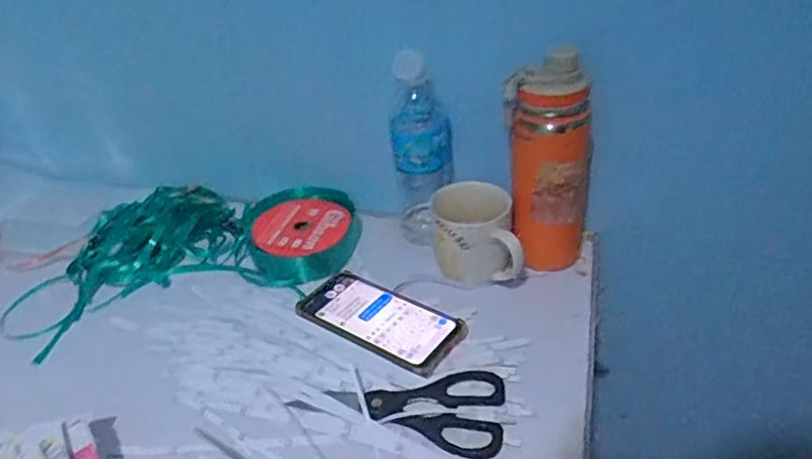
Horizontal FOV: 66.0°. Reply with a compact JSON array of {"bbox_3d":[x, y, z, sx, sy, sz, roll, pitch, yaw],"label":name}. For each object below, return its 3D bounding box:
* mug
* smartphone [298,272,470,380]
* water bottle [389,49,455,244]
[{"bbox_3d":[0.077,0.003,0.667,0.095,0.091,0.078,3,38,11],"label":"mug"},{"bbox_3d":[-0.027,0.087,0.632,0.170,0.010,0.082,21,44,30],"label":"smartphone"},{"bbox_3d":[0.018,-0.085,0.689,0.069,0.212,0.052,-3,37,3],"label":"water bottle"}]

